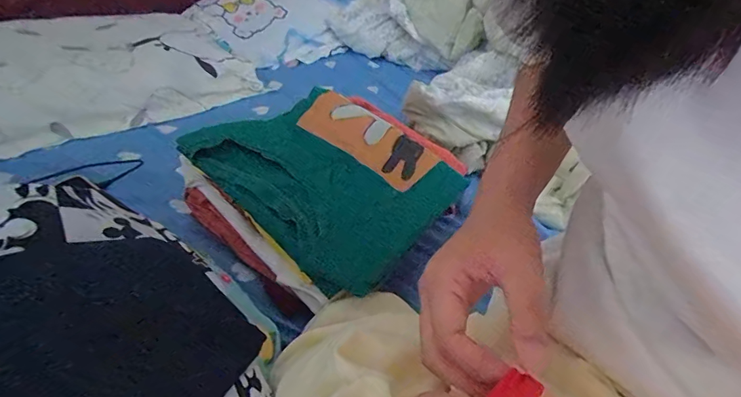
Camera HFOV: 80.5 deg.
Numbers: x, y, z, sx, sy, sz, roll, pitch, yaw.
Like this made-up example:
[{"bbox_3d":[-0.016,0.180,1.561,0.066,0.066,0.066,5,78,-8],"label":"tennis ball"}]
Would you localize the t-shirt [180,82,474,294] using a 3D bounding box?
[{"bbox_3d":[-0.048,-0.032,0.505,0.257,0.028,0.225,39,51,17],"label":"t-shirt"}]

